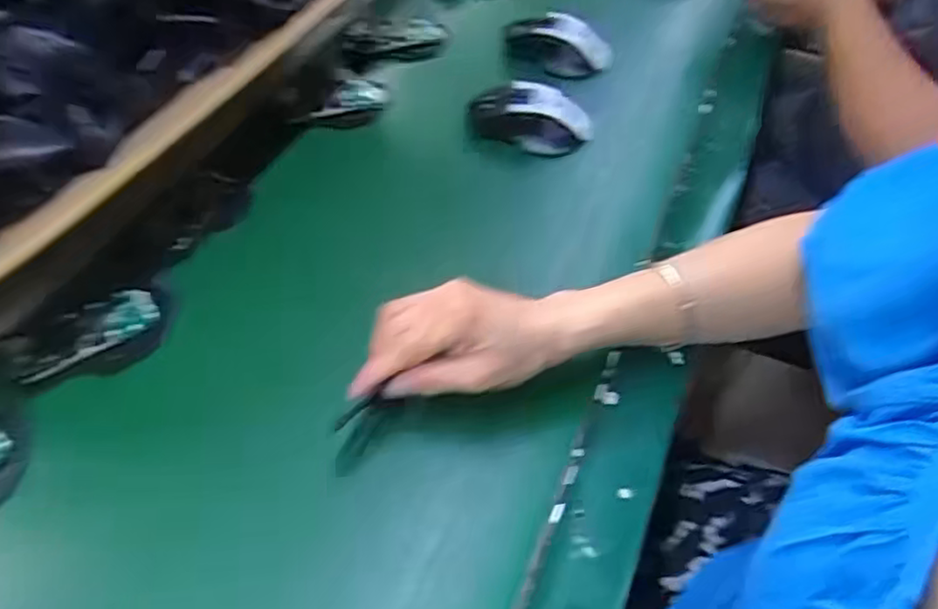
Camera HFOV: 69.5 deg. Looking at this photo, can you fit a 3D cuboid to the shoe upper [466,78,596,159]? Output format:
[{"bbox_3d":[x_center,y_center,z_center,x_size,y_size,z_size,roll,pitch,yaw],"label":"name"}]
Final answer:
[{"bbox_3d":[0.057,-0.175,0.642,0.118,0.047,0.068,2,50,1],"label":"shoe upper"}]

